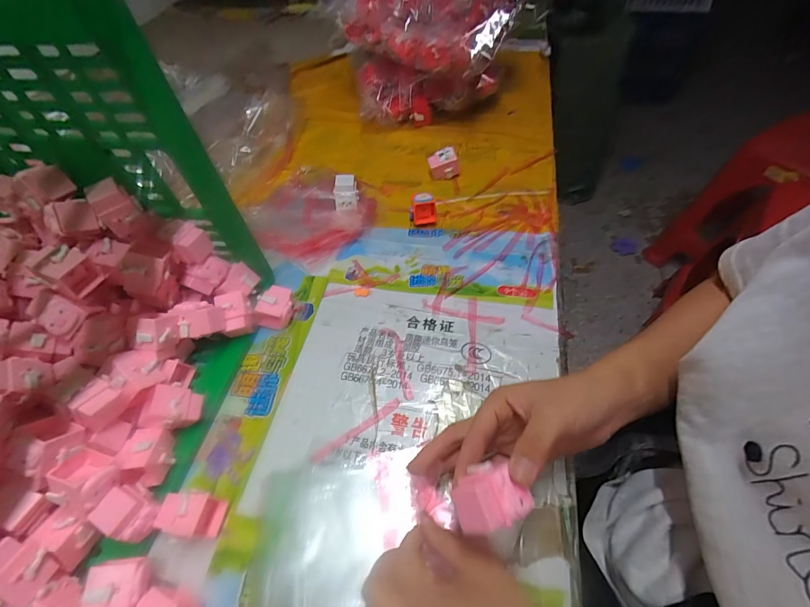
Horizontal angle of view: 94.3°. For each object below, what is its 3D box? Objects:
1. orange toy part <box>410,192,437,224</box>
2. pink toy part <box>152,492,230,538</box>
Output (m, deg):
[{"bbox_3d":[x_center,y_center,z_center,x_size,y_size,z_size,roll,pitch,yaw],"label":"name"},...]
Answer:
[{"bbox_3d":[0.029,-0.144,0.565,0.036,0.046,0.026,6,54,7],"label":"orange toy part"},{"bbox_3d":[-0.187,0.188,0.333,0.053,0.032,0.031,2,54,4],"label":"pink toy part"}]

